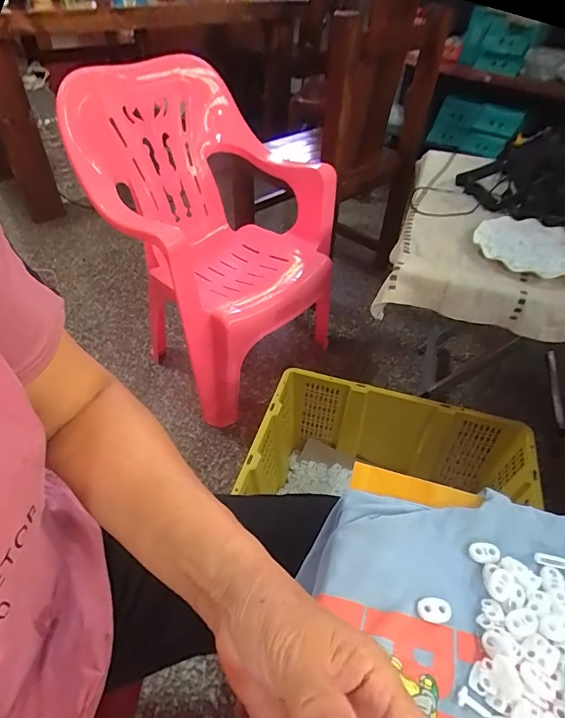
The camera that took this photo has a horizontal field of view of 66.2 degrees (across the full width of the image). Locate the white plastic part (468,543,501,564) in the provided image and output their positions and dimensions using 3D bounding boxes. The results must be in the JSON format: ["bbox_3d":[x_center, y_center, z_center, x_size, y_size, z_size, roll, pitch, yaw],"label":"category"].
[{"bbox_3d":[0.155,0.150,0.334,0.022,0.006,0.014,1,43,-1],"label":"white plastic part"}]

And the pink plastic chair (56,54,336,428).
[{"bbox_3d":[-0.149,-0.296,1.081,0.514,0.622,0.504,32,51,28],"label":"pink plastic chair"}]

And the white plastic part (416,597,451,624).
[{"bbox_3d":[0.107,0.177,0.306,0.023,0.005,0.015,4,43,3],"label":"white plastic part"}]

